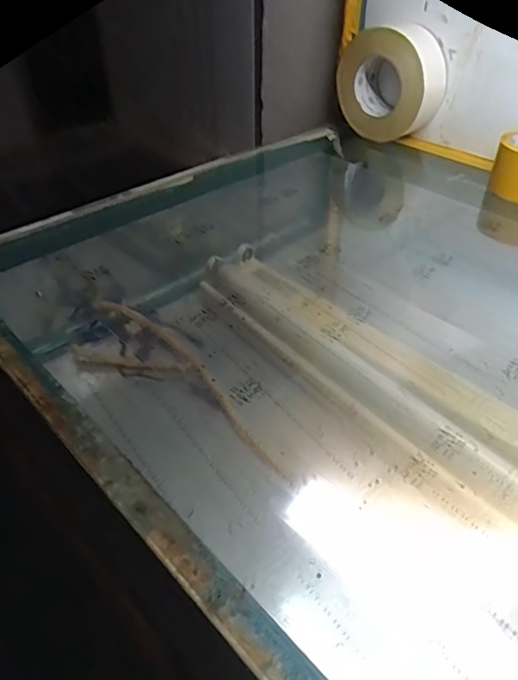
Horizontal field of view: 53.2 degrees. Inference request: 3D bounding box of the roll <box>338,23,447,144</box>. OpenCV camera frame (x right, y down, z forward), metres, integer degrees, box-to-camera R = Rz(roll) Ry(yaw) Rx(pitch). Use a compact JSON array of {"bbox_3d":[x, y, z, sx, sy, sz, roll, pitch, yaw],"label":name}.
[{"bbox_3d":[0.173,-0.349,0.708,0.147,0.130,0.048,29,48,30],"label":"roll"}]

